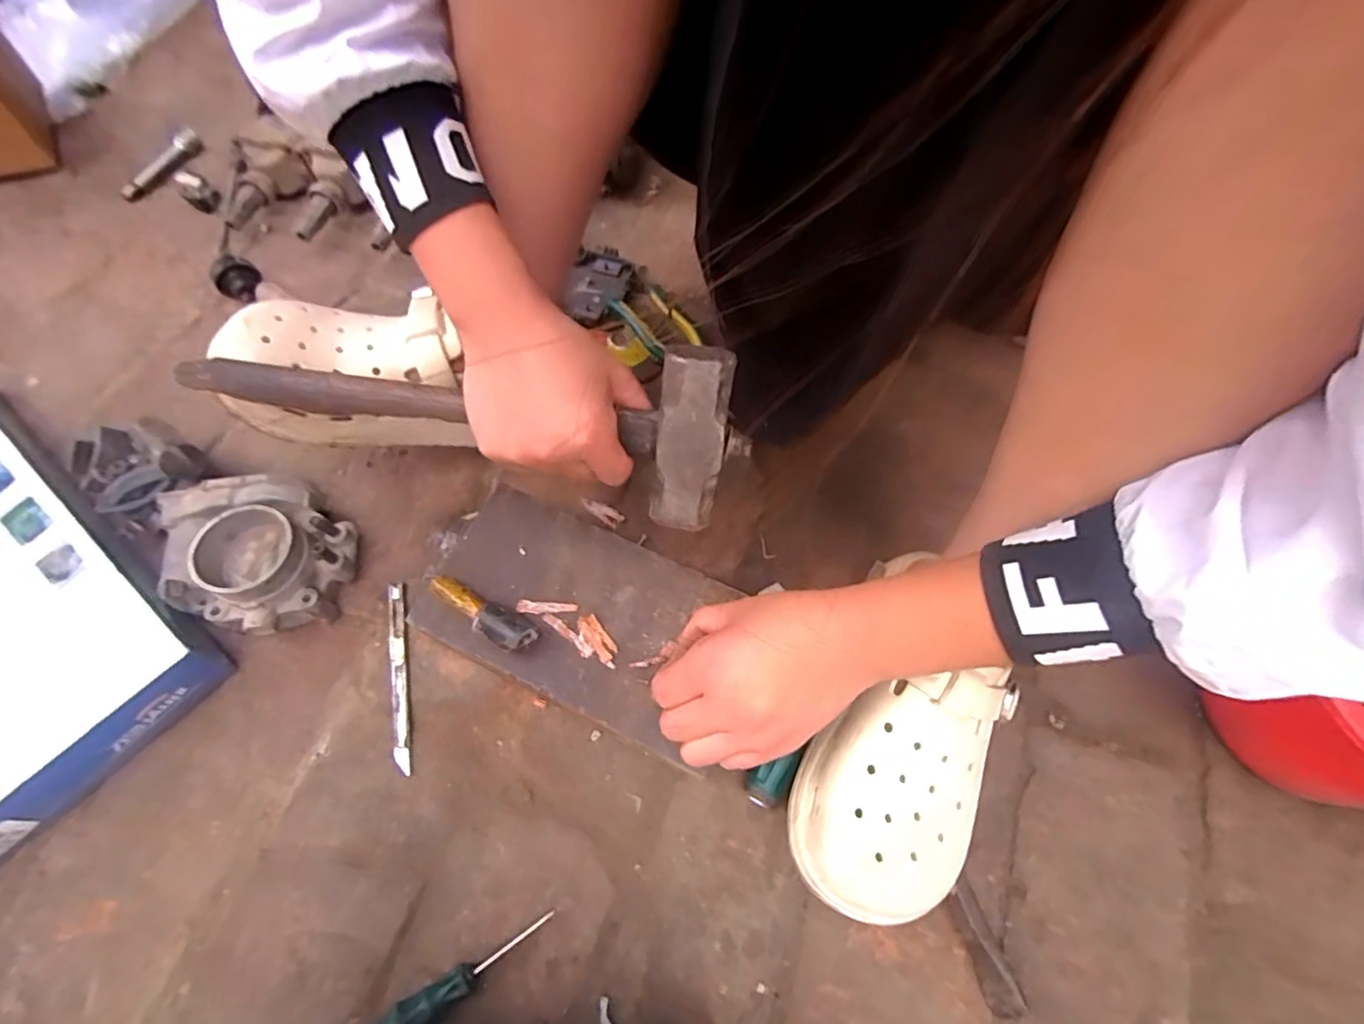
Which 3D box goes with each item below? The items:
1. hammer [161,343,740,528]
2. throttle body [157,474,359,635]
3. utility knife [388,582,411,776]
[{"bbox_3d":[-0.134,-0.072,0.375,0.323,0.108,0.043,11,24,2],"label":"hammer"},{"bbox_3d":[-0.323,0.033,0.458,0.135,0.069,0.104,13,63,3],"label":"throttle body"},{"bbox_3d":[-0.210,0.119,0.450,0.013,0.008,0.141,-11,64,-8],"label":"utility knife"}]

